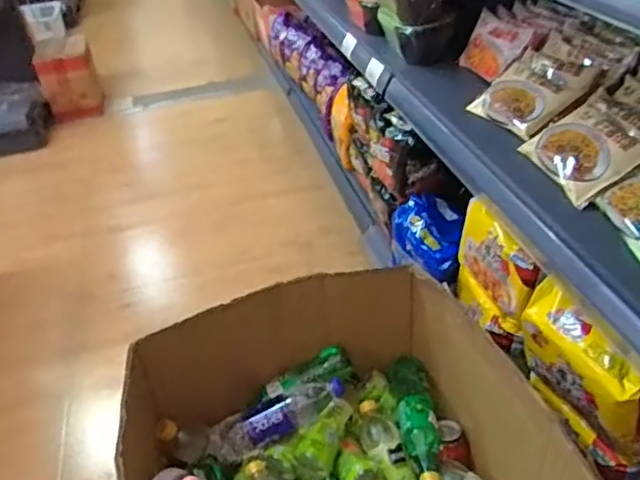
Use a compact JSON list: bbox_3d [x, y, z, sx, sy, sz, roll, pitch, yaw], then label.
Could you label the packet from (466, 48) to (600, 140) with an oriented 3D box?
[{"bbox_3d":[0.372,-0.266,1.015,0.177,0.022,0.166,-42,44,-7],"label":"packet"}]

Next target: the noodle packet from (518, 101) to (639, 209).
[{"bbox_3d":[0.394,-0.134,0.857,0.127,0.024,0.176,-39,37,12],"label":"noodle packet"}]

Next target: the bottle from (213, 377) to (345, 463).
[{"bbox_3d":[-0.065,0.295,0.949,0.224,0.061,0.067,-27,39,2],"label":"bottle"}]

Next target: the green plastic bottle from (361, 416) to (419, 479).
[{"bbox_3d":[0.119,0.367,0.931,0.064,0.059,0.187,-15,39,-12],"label":"green plastic bottle"}]

